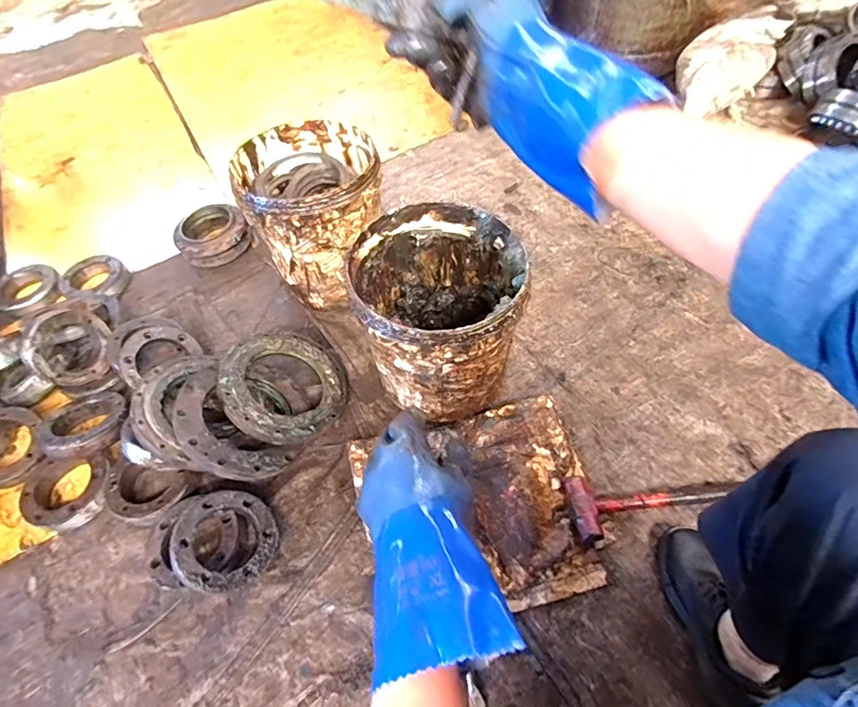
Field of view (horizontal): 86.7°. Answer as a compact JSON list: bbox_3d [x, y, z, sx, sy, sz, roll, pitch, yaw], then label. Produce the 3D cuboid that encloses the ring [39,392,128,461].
[{"bbox_3d":[-0.724,0.155,0.957,0.151,0.052,0.151,1,37,-1],"label":"ring"}]

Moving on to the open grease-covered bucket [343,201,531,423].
[{"bbox_3d":[0.022,-0.071,0.866,0.278,0.284,0.301,-2,55,3],"label":"open grease-covered bucket"}]

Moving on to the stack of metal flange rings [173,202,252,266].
[{"bbox_3d":[-0.599,-0.328,1.271,0.185,0.083,0.185,-31,58,-16],"label":"stack of metal flange rings"}]

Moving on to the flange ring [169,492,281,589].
[{"bbox_3d":[-0.355,0.326,0.800,0.166,0.032,0.163,17,54,-25],"label":"flange ring"}]

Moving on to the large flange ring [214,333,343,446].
[{"bbox_3d":[-0.295,0.063,0.935,0.243,0.032,0.233,17,50,-21],"label":"large flange ring"}]

